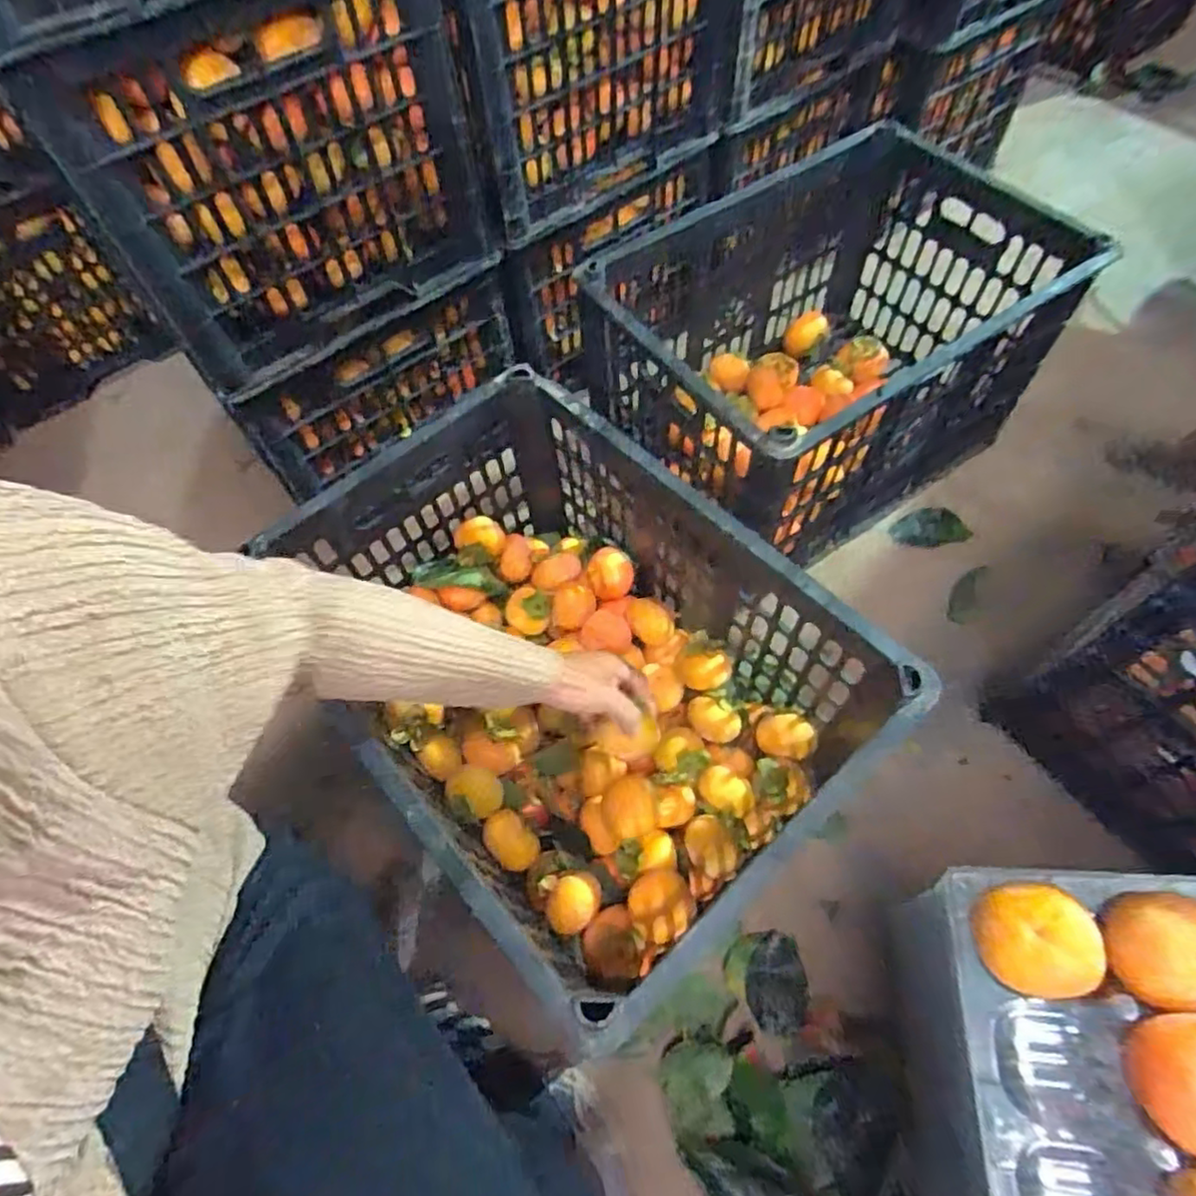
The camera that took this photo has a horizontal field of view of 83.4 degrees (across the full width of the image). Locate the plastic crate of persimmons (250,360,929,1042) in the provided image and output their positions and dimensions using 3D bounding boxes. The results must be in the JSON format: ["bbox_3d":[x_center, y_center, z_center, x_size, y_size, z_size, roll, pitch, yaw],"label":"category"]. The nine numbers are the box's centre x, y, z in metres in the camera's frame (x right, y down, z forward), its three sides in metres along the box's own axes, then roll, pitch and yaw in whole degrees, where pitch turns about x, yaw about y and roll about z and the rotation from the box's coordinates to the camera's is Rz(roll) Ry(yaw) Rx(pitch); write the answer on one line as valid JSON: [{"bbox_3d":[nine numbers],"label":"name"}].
[{"bbox_3d":[-0.035,0.068,0.624,0.340,0.248,0.485,-39,65,-18],"label":"plastic crate of persimmons"}]

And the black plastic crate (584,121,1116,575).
[{"bbox_3d":[0.276,-0.311,0.870,0.515,0.301,0.399,-28,62,-12],"label":"black plastic crate"}]

